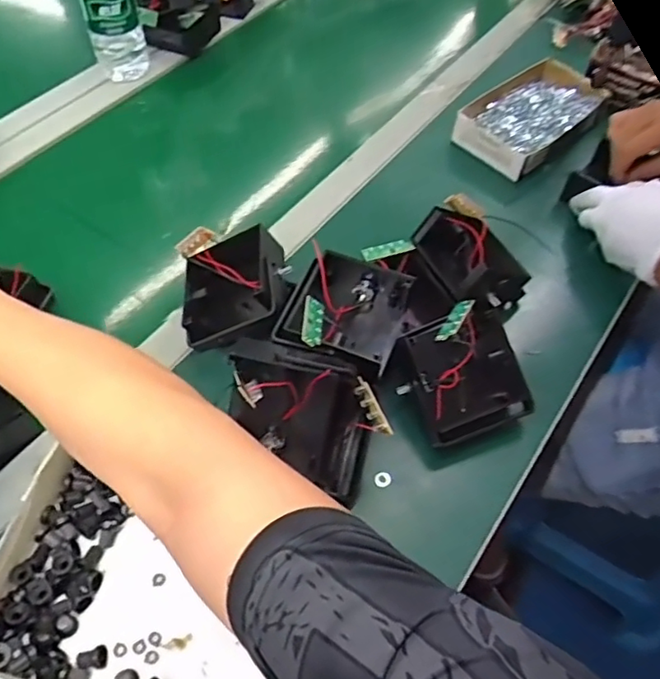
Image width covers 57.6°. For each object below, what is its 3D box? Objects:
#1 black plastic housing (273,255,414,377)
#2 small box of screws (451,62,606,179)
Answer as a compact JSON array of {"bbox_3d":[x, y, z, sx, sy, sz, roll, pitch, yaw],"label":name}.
[{"bbox_3d":[0.013,-0.014,0.496,0.087,0.058,0.107,17,57,10],"label":"black plastic housing"},{"bbox_3d":[0.236,-0.270,0.711,0.178,0.032,0.111,-38,64,-24],"label":"small box of screws"}]

